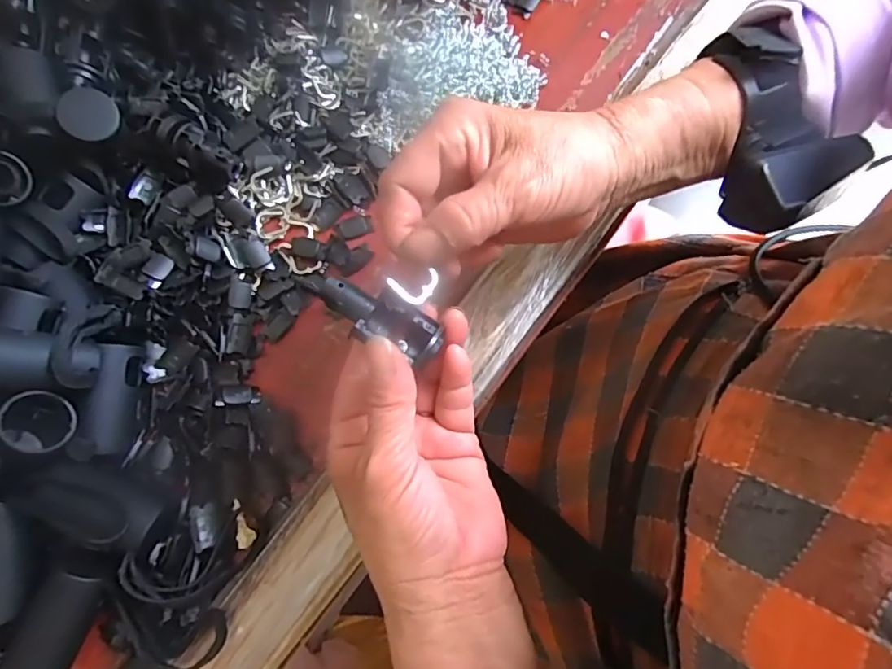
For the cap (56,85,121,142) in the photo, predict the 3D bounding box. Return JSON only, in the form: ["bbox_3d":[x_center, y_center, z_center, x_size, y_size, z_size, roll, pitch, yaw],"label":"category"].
[{"bbox_3d":[-0.203,-0.126,0.304,0.030,0.004,0.030,0,89,-13],"label":"cap"}]

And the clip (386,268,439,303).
[{"bbox_3d":[-0.012,-0.018,0.206,0.021,0.004,0.011,-11,80,-27],"label":"clip"}]

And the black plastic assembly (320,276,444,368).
[{"bbox_3d":[-0.027,-0.006,0.219,0.051,0.016,0.022,27,79,-9],"label":"black plastic assembly"}]

